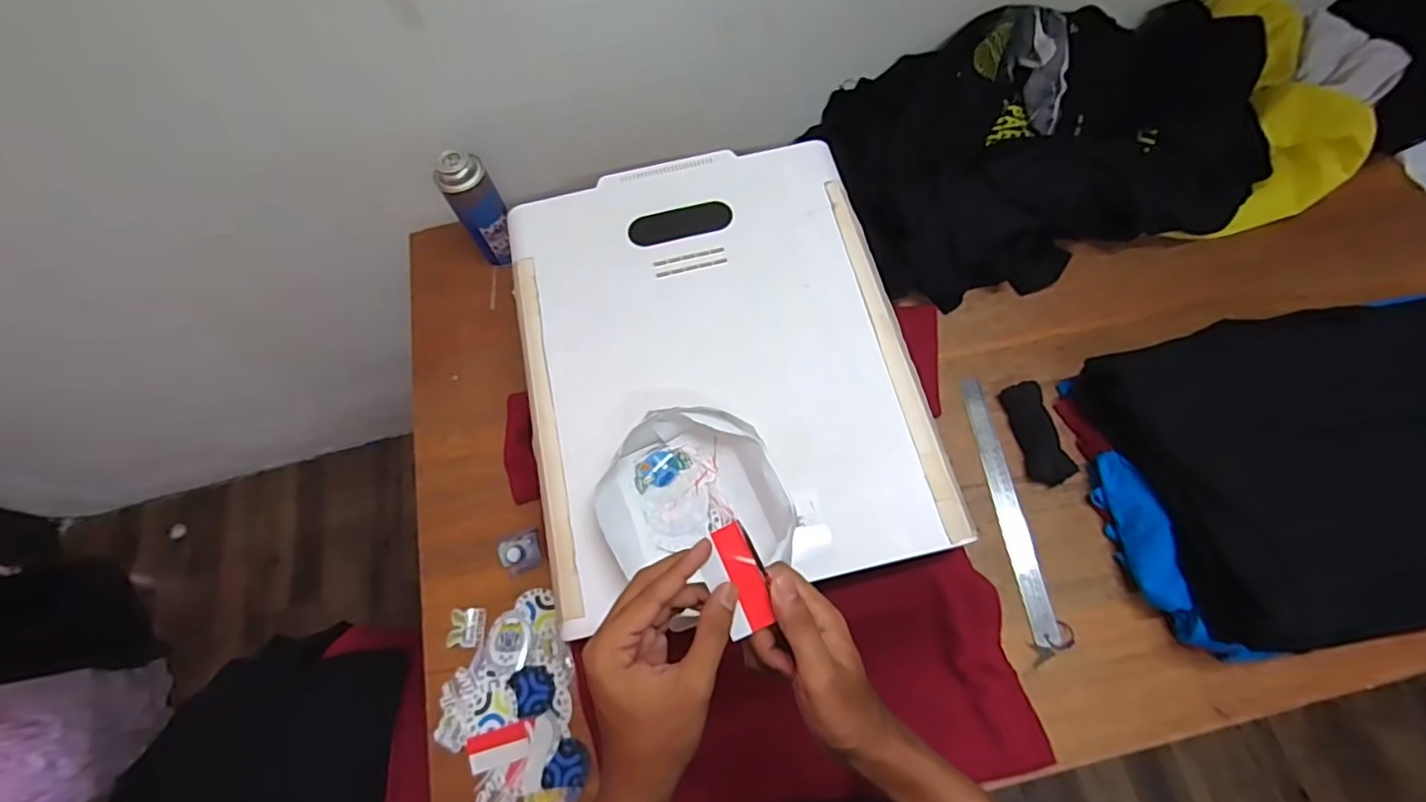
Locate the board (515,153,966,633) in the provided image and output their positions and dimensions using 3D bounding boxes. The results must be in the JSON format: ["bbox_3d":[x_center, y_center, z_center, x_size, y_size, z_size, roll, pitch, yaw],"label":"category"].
[{"bbox_3d":[-0.001,-0.058,0.642,0.396,0.023,0.495,-11,69,-2],"label":"board"}]

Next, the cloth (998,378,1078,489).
[{"bbox_3d":[0.399,0.040,0.742,0.046,0.026,0.127,-11,67,-2],"label":"cloth"}]

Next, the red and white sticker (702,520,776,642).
[{"bbox_3d":[0.015,0.117,0.391,0.034,0.006,0.069,-18,86,-5],"label":"red and white sticker"}]

